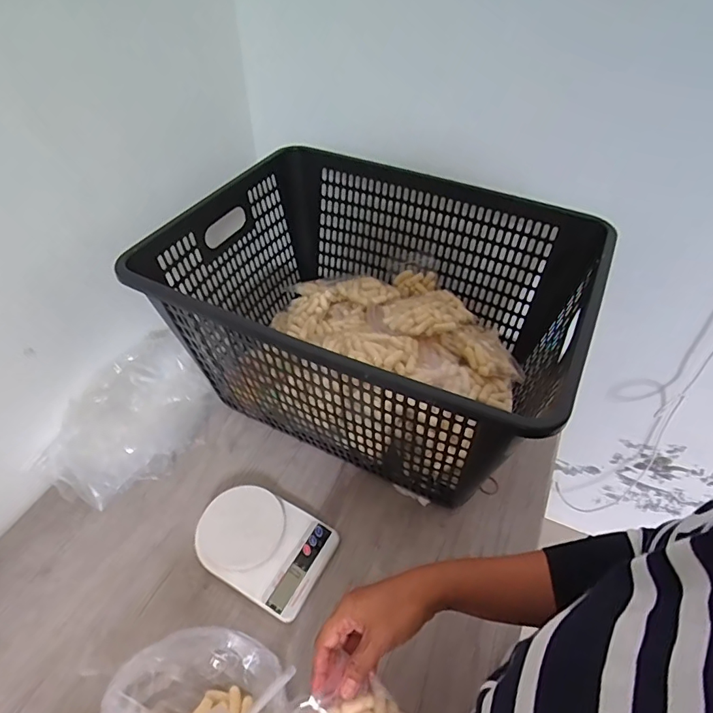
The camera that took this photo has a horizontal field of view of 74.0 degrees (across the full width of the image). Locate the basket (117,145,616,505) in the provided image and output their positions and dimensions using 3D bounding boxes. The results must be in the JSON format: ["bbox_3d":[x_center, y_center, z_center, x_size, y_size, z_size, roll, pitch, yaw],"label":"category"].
[{"bbox_3d":[0.028,-0.055,0.737,0.556,0.282,0.429,20,50,16],"label":"basket"}]

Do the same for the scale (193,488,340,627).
[{"bbox_3d":[-0.128,0.252,0.644,0.176,0.041,0.131,22,50,18],"label":"scale"}]

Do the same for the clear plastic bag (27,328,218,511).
[{"bbox_3d":[-0.342,0.098,0.719,0.138,0.132,0.236,21,50,18],"label":"clear plastic bag"}]

